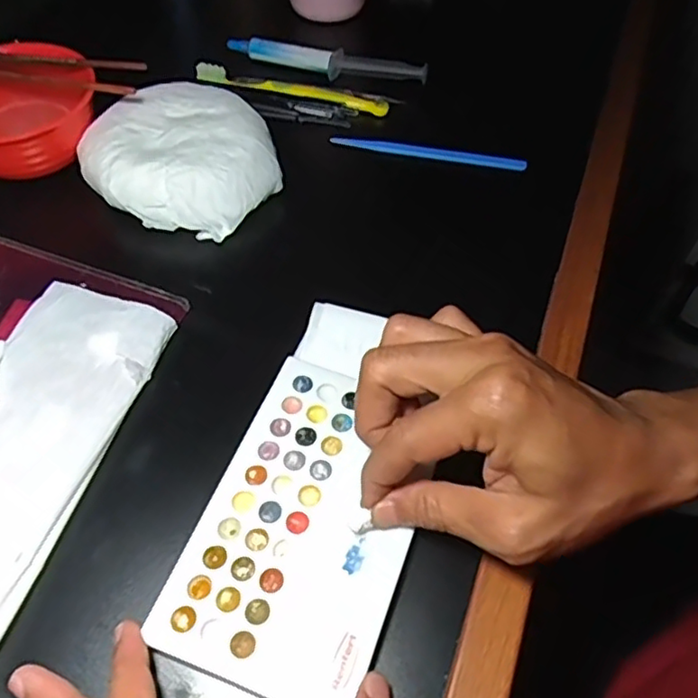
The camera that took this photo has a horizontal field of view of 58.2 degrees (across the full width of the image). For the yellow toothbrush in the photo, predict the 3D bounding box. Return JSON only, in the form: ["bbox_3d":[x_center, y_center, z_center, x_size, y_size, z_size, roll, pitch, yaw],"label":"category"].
[{"bbox_3d":[-0.045,-0.205,0.490,0.154,0.016,0.019,13,55,7],"label":"yellow toothbrush"}]

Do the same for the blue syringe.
[{"bbox_3d":[-0.019,-0.236,0.510,0.169,0.014,0.021,18,55,10],"label":"blue syringe"}]

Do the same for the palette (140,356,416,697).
[{"bbox_3d":[-0.017,0.076,0.289,0.092,0.004,0.148,17,56,12],"label":"palette"}]

